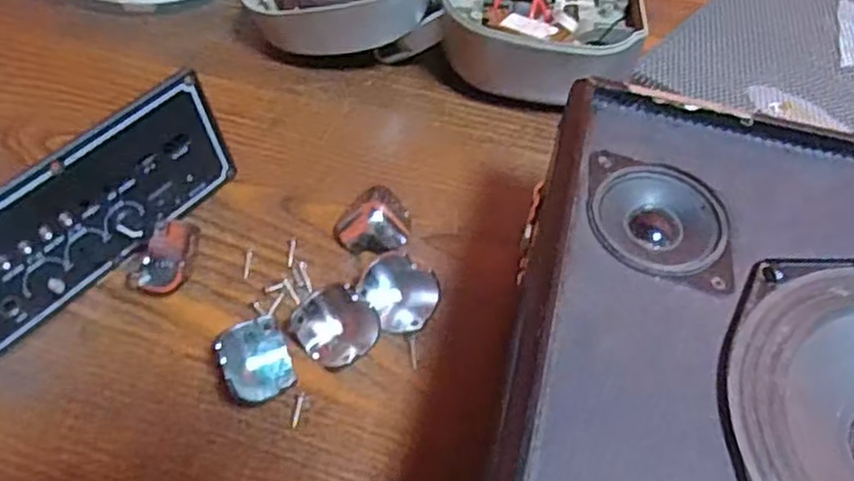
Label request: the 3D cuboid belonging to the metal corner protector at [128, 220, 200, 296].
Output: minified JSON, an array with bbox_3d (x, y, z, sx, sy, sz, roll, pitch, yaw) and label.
[{"bbox_3d":[-0.123,0.009,0.335,0.024,0.015,0.036,7,52,2],"label":"metal corner protector"}]

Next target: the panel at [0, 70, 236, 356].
[{"bbox_3d":[-0.146,-0.011,0.316,0.006,0.062,0.147,21,52,33],"label":"panel"}]

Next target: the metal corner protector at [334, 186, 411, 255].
[{"bbox_3d":[-0.026,-0.012,0.358,0.035,0.017,0.036,2,52,-3],"label":"metal corner protector"}]

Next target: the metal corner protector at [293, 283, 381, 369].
[{"bbox_3d":[-0.040,0.036,0.317,0.033,0.020,0.028,24,54,14],"label":"metal corner protector"}]

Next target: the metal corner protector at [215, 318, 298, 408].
[{"bbox_3d":[-0.071,0.051,0.305,0.029,0.020,0.033,-19,56,-18],"label":"metal corner protector"}]

